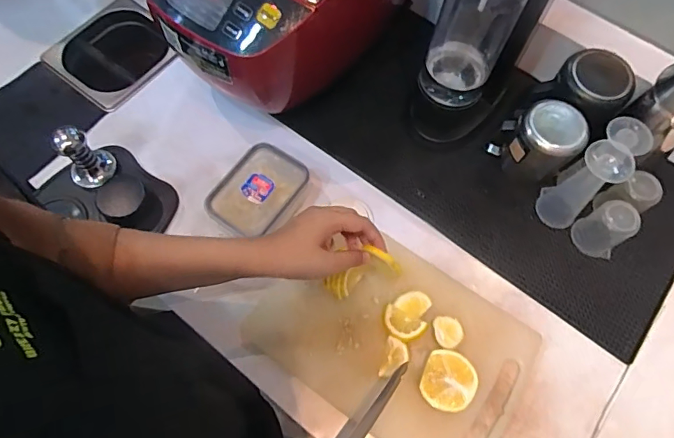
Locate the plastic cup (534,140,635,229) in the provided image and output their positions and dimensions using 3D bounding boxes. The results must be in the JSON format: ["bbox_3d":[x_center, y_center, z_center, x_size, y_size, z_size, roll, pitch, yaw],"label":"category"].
[{"bbox_3d":[0.297,-0.043,0.561,0.054,0.140,0.052,1,66,-2],"label":"plastic cup"}]

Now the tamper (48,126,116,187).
[{"bbox_3d":[-0.323,-0.078,0.596,0.050,0.082,0.055,1,66,-2],"label":"tamper"}]

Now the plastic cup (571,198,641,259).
[{"bbox_3d":[0.330,0.013,0.572,0.047,0.070,0.057,-32,72,-15],"label":"plastic cup"}]

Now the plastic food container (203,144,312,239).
[{"bbox_3d":[-0.099,-0.032,0.596,0.089,0.044,0.120,34,69,12],"label":"plastic food container"}]

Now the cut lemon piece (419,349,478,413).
[{"bbox_3d":[0.122,0.181,0.517,0.057,0.029,0.061,1,66,-2],"label":"cut lemon piece"}]

